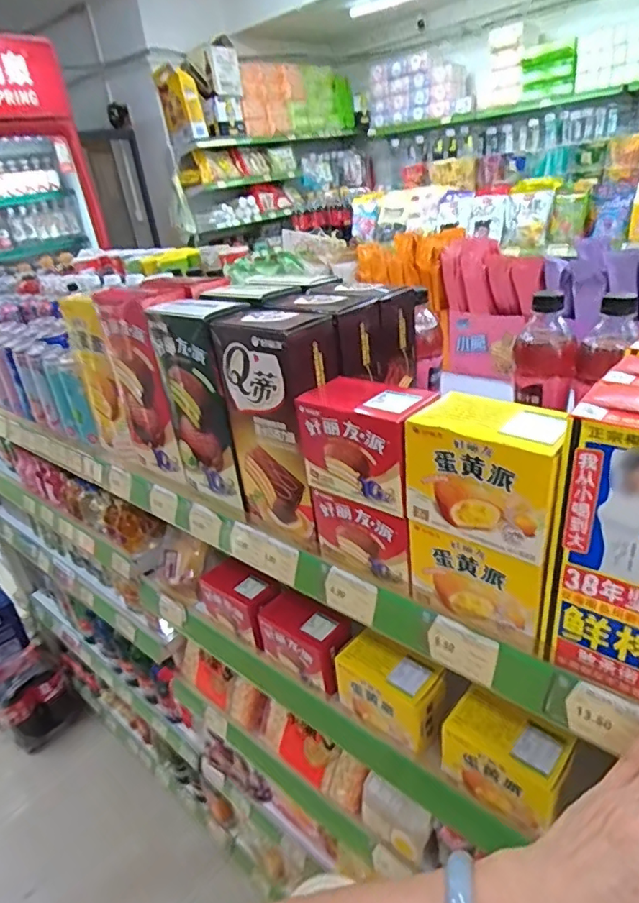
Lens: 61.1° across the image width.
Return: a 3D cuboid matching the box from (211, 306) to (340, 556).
[{"bbox_3d":[-0.034,-0.025,0.539,0.106,0.219,0.068,16,36,38],"label":"box"}]

